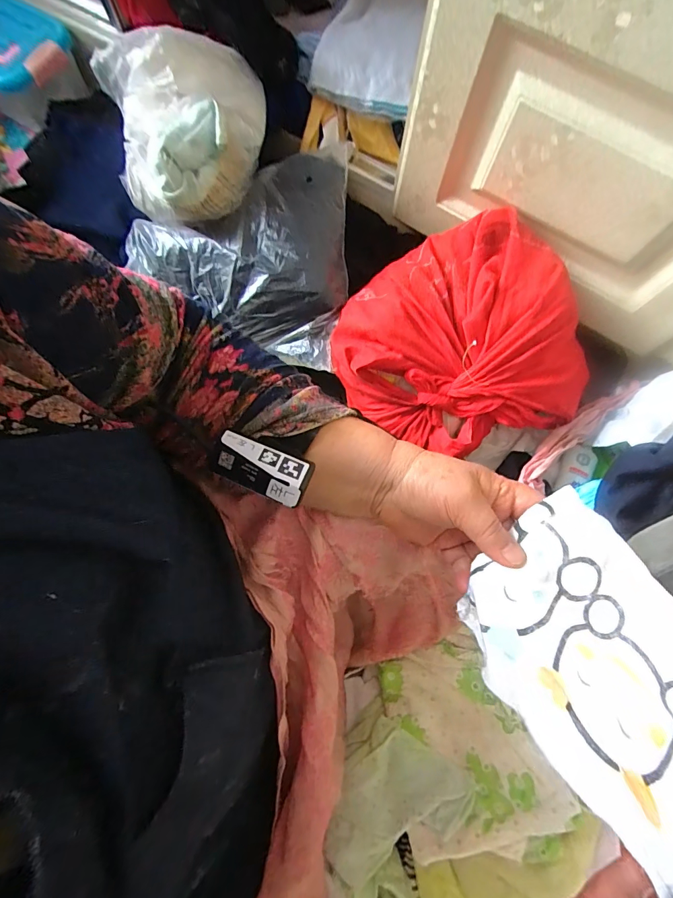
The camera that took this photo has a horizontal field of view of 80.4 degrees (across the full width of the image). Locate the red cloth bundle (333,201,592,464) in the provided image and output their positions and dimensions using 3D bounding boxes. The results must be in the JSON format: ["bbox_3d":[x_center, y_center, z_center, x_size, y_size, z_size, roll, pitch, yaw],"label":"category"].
[{"bbox_3d":[0.144,-0.116,0.476,0.252,0.118,0.253,-32,79,-9],"label":"red cloth bundle"}]

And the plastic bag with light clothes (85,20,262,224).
[{"bbox_3d":[-0.171,-0.356,0.448,0.188,0.111,0.164,-16,77,-5],"label":"plastic bag with light clothes"}]

